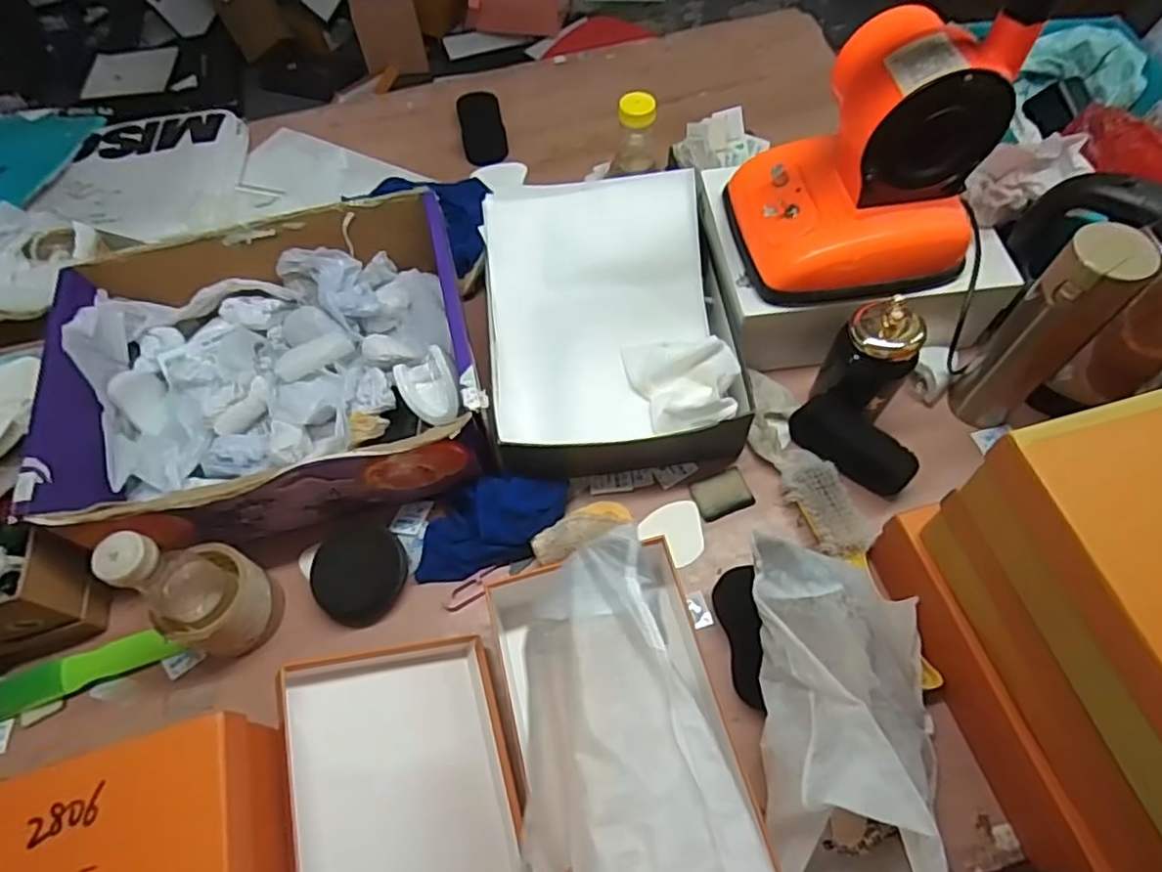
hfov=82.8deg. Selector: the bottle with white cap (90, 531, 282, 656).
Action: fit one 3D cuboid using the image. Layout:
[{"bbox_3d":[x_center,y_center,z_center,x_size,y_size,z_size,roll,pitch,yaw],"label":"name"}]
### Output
[{"bbox_3d":[-0.338,0.134,0.579,0.079,0.179,0.086,21,65,13],"label":"bottle with white cap"}]

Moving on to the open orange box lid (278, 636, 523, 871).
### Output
[{"bbox_3d":[-0.127,0.311,0.513,0.175,0.028,0.292,2,51,-32],"label":"open orange box lid"}]

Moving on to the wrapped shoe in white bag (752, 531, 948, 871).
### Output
[{"bbox_3d":[0.222,0.232,0.531,0.140,0.105,0.278,1,62,3],"label":"wrapped shoe in white bag"}]

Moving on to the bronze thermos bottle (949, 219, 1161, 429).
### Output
[{"bbox_3d":[0.442,-0.097,0.638,0.067,0.245,0.067,-39,67,-17],"label":"bronze thermos bottle"}]

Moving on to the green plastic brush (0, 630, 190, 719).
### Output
[{"bbox_3d":[-0.479,0.225,0.631,0.193,0.021,0.035,-16,62,-6],"label":"green plastic brush"}]

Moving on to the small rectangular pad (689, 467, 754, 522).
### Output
[{"bbox_3d":[0.149,0.060,0.697,0.058,0.013,0.047,-18,62,-7],"label":"small rectangular pad"}]

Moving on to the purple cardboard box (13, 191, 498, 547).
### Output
[{"bbox_3d":[-0.318,-0.069,0.699,0.404,0.120,0.328,-14,62,-5],"label":"purple cardboard box"}]

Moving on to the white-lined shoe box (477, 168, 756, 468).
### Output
[{"bbox_3d":[0.030,-0.130,0.738,0.266,0.110,0.336,-6,62,-1],"label":"white-lined shoe box"}]

